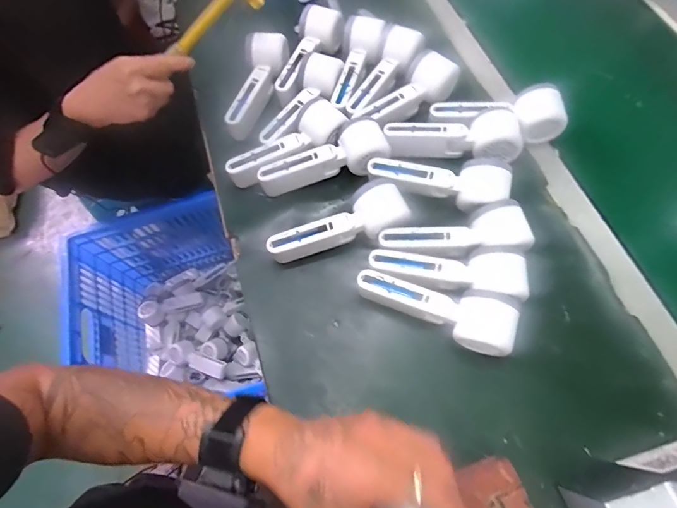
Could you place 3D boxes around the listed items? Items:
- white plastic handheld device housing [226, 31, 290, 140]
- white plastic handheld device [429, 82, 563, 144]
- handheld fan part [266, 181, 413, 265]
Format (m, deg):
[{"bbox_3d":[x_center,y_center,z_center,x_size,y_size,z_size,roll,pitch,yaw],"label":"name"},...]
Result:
[{"bbox_3d":[-0.120,-0.239,0.524,0.048,0.043,0.156,18,84,9],"label":"white plastic handheld device housing"},{"bbox_3d":[0.209,-0.179,0.489,0.171,0.044,0.057,-3,67,0],"label":"white plastic handheld device"},{"bbox_3d":[0.002,-0.027,0.441,0.162,0.051,0.054,-27,69,-10],"label":"handheld fan part"}]

